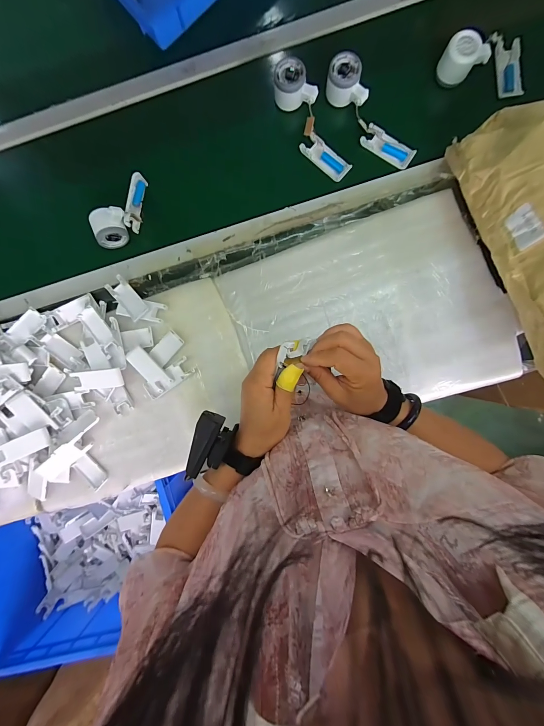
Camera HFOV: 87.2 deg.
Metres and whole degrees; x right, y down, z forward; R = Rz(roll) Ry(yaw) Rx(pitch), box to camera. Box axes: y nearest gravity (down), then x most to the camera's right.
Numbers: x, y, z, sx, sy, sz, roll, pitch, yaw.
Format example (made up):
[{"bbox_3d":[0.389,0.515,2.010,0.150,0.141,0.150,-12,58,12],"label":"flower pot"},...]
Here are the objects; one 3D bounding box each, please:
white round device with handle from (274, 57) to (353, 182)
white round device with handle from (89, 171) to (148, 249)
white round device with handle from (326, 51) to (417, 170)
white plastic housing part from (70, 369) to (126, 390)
[{"bbox_3d":[0.076,-0.456,0.549,0.066,0.050,0.218,-30,91,3],"label":"white round device with handle"},{"bbox_3d":[-0.290,-0.296,0.558,0.055,0.059,0.151,40,93,0],"label":"white round device with handle"},{"bbox_3d":[0.184,-0.467,0.539,0.058,0.040,0.223,-38,91,3],"label":"white round device with handle"},{"bbox_3d":[-0.347,0.033,0.572,0.101,0.014,0.038,-6,92,2],"label":"white plastic housing part"}]

